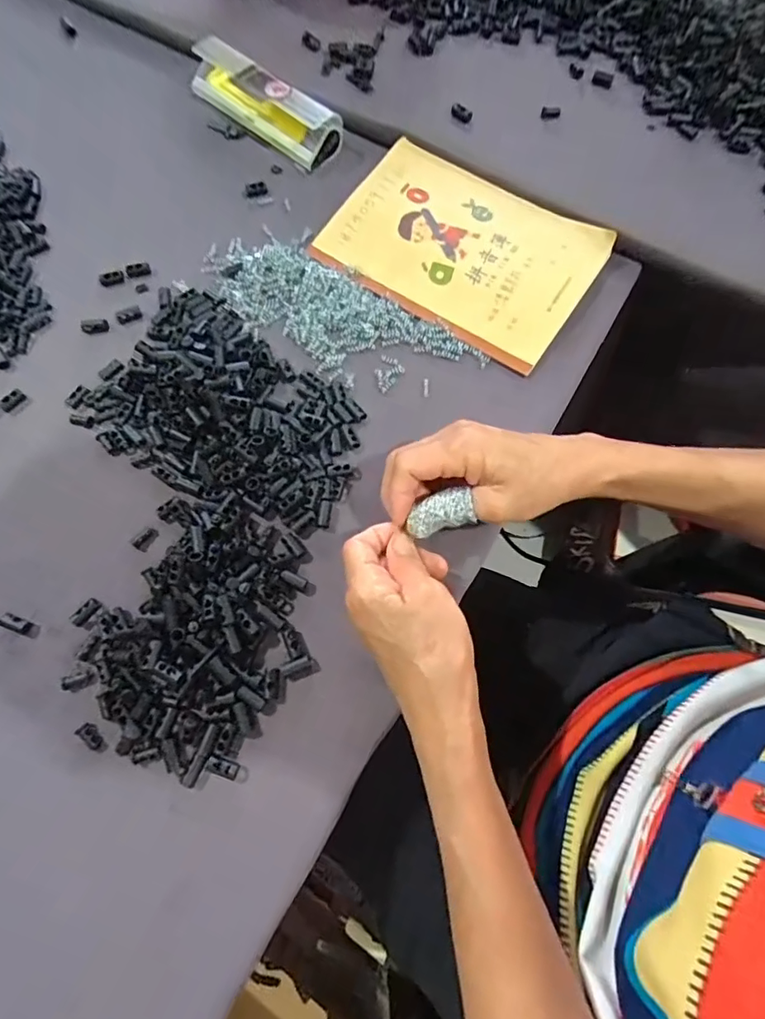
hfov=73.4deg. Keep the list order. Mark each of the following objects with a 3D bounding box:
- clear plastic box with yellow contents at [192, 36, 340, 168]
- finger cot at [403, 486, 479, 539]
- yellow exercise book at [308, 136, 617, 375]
[{"bbox_3d":[-0.106,-0.363,0.455,0.155,0.031,0.041,39,76,13],"label":"clear plastic box with yellow contents"},{"bbox_3d":[0.035,0.001,0.312,0.039,0.015,0.024,-11,72,-3],"label":"finger cot"},{"bbox_3d":[0.064,-0.215,0.415,0.206,0.011,0.144,34,79,11],"label":"yellow exercise book"}]

